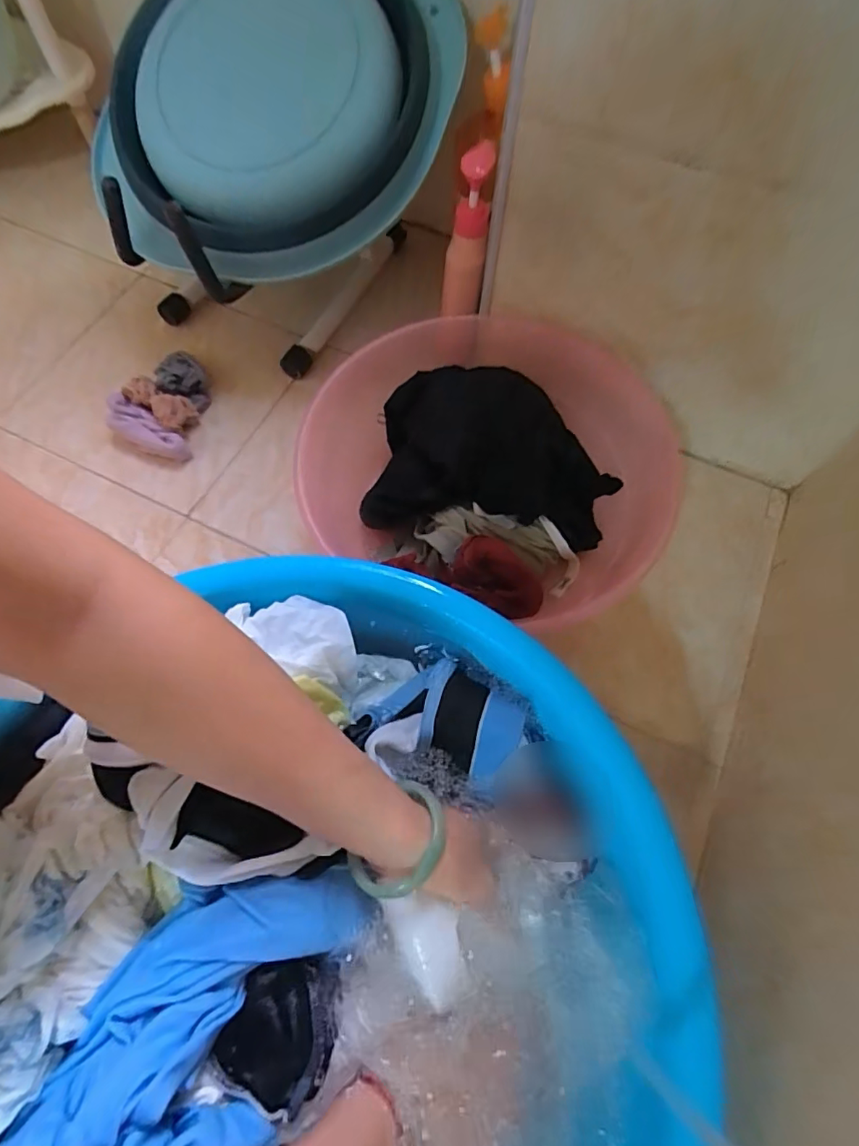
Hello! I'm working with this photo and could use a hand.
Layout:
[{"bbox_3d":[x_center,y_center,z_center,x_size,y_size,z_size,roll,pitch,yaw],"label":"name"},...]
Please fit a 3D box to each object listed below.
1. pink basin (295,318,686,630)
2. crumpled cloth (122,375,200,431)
[{"bbox_3d":[0.061,-0.128,0.560,0.340,0.118,0.328,0,65,-1],"label":"pink basin"},{"bbox_3d":[-0.324,-0.197,0.636,0.079,0.057,0.049,20,67,8],"label":"crumpled cloth"}]

